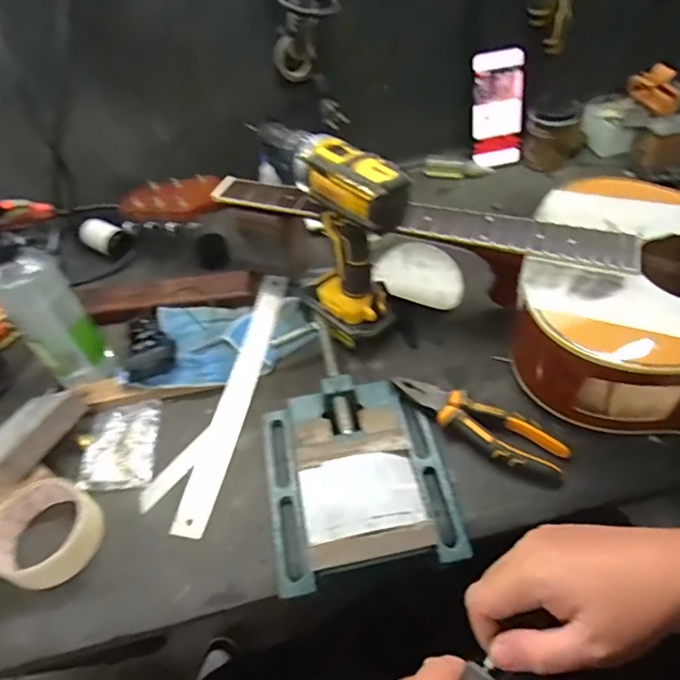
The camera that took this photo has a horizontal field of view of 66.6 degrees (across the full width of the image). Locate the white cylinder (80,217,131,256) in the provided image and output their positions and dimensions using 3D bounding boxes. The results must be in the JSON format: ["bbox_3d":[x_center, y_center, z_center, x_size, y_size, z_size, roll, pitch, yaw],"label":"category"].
[{"bbox_3d":[-0.340,-0.147,0.742,0.077,0.034,0.043,26,56,26],"label":"white cylinder"}]

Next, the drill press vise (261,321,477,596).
[{"bbox_3d":[0.008,0.095,0.490,0.166,0.051,0.241,-10,49,-3],"label":"drill press vise"}]

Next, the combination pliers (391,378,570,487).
[{"bbox_3d":[0.135,0.081,0.508,0.170,0.025,0.048,29,57,27],"label":"combination pliers"}]

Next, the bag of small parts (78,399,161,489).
[{"bbox_3d":[-0.232,0.109,0.533,0.080,0.015,0.097,-7,49,0],"label":"bag of small parts"}]

